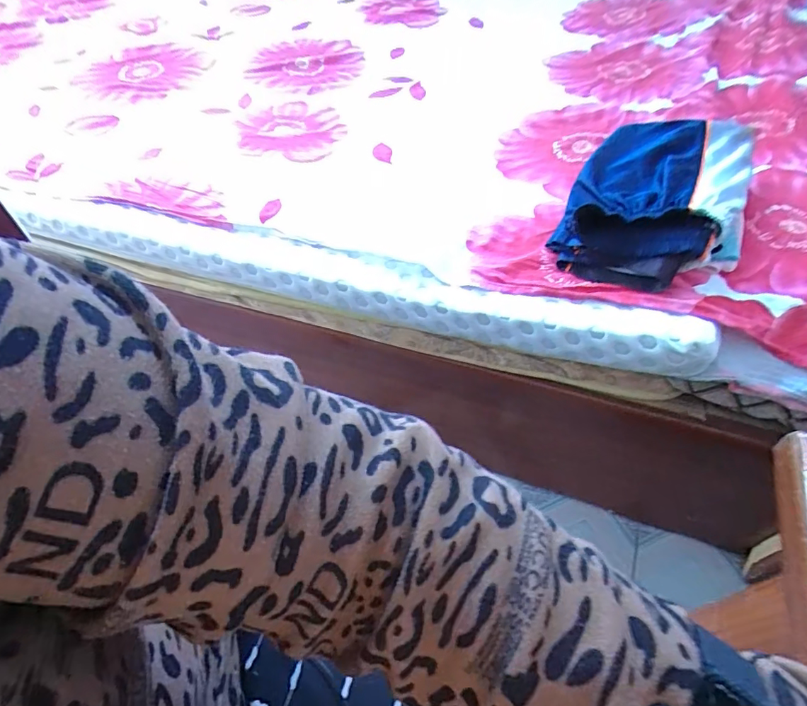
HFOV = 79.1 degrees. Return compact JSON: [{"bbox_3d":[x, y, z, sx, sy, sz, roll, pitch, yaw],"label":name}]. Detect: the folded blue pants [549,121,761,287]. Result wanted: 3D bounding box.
[{"bbox_3d":[0.338,-0.213,0.636,0.211,0.065,0.315,24,59,19],"label":"folded blue pants"}]

